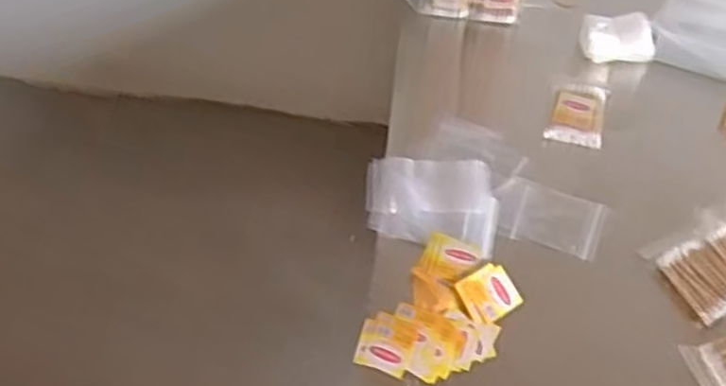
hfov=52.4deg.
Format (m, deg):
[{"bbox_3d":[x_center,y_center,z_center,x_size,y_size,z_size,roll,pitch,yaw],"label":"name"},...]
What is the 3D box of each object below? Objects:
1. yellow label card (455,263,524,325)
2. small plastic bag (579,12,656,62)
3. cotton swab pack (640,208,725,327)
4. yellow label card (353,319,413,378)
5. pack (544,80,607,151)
[{"bbox_3d":[0.117,0.093,0.681,0.052,0.004,0.047,-30,81,-15],"label":"yellow label card"},{"bbox_3d":[0.293,-0.182,0.853,0.081,0.032,0.060,4,55,-1],"label":"small plastic bag"},{"bbox_3d":[0.343,0.062,0.694,0.113,0.016,0.085,-30,69,-5],"label":"cotton swab pack"},{"bbox_3d":[0.019,0.138,0.656,0.046,0.004,0.042,17,63,7],"label":"yellow label card"},{"bbox_3d":[0.236,-0.086,0.804,0.057,0.021,0.077,18,56,9],"label":"pack"}]

